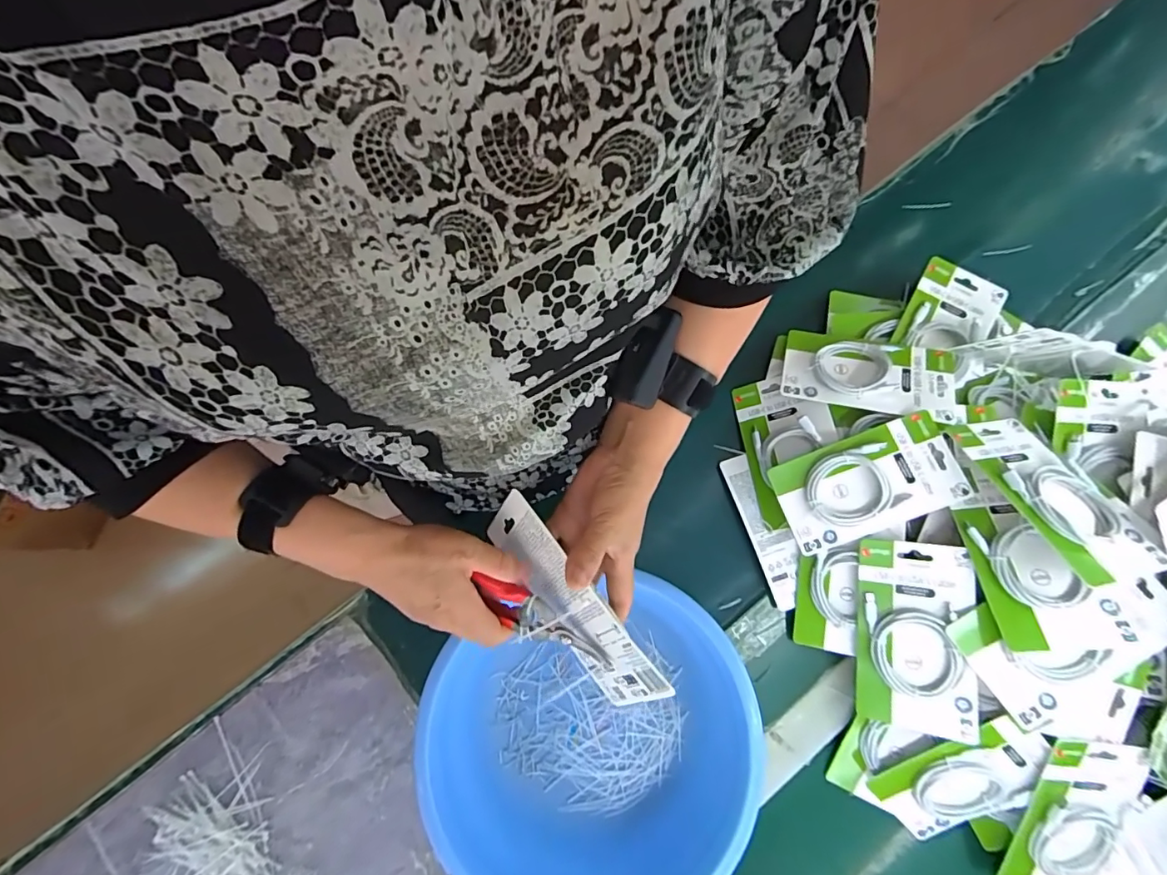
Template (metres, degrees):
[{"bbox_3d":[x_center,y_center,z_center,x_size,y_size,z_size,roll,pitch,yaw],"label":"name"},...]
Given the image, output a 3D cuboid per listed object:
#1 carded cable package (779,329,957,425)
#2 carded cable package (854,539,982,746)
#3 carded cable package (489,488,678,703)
[{"bbox_3d":[0.334,-0.078,0.596,0.183,0.024,0.110,14,66,14],"label":"carded cable package"},{"bbox_3d":[0.335,0.201,0.513,0.101,0.020,0.182,0,81,29],"label":"carded cable package"},{"bbox_3d":[-0.014,0.129,0.390,0.012,0.094,0.179,-32,80,-38],"label":"carded cable package"}]

